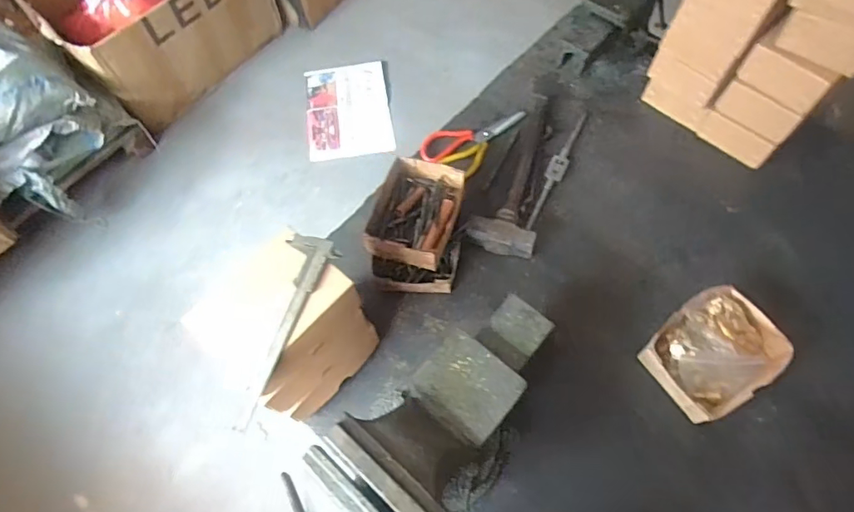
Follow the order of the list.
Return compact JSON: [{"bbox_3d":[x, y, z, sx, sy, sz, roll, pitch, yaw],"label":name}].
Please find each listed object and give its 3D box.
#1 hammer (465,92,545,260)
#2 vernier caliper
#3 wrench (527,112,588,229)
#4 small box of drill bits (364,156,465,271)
[{"bbox_3d":[0.147,-0.160,0.887,0.107,0.055,0.342,10,64,6],"label":"hammer"},{"bbox_3d":[-0.158,0.079,0.578,0.057,0.013,0.224,12,64,7],"label":"vernier caliper"},{"bbox_3d":[0.227,-0.154,0.906,0.029,0.011,0.250,23,66,12],"label":"wrench"},{"bbox_3d":[-0.015,-0.067,0.801,0.127,0.049,0.175,11,64,7],"label":"small box of drill bits"}]

